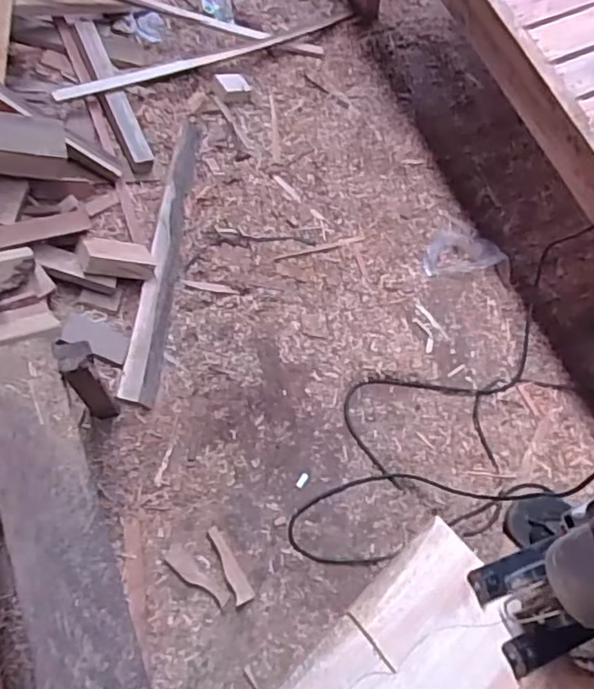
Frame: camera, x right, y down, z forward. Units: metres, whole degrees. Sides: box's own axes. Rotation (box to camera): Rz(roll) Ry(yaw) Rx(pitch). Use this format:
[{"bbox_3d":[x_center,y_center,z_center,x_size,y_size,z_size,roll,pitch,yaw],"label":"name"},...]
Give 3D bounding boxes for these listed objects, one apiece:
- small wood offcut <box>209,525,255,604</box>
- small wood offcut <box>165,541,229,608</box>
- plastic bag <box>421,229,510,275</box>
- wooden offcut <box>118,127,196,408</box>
[{"bbox_3d":[-0.108,0.356,1.024,0.030,0.007,0.127,-20,70,-19],"label":"small wood offcut"},{"bbox_3d":[-0.160,0.368,1.002,0.122,0.012,0.035,43,72,14],"label":"small wood offcut"},{"bbox_3d":[0.340,-0.195,1.303,0.163,0.012,0.093,-6,68,-5],"label":"plastic bag"},{"bbox_3d":[-0.244,-0.174,1.178,0.051,0.053,0.588,7,68,0],"label":"wooden offcut"}]

